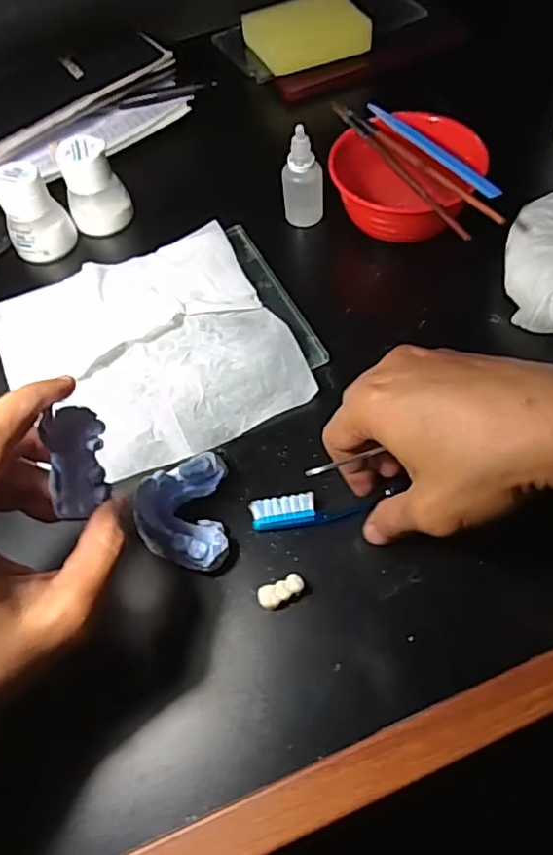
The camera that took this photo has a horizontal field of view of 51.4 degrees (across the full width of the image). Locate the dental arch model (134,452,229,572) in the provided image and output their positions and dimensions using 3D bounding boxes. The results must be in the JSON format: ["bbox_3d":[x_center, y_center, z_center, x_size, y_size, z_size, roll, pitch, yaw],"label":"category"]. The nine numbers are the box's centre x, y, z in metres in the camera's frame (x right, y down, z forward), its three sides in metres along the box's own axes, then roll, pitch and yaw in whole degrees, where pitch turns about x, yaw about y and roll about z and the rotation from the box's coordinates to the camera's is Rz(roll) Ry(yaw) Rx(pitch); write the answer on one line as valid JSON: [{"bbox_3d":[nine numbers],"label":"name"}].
[{"bbox_3d":[-0.053,0.048,0.327,0.047,0.023,0.063,-5,60,1],"label":"dental arch model"}]

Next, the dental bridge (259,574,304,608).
[{"bbox_3d":[0.003,0.090,0.314,0.025,0.007,0.012,-22,62,-8],"label":"dental bridge"}]

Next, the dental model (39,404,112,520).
[{"bbox_3d":[-0.090,0.015,0.262,0.022,0.052,0.017,5,21,7],"label":"dental model"}]

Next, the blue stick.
[{"bbox_3d":[0.111,-0.202,0.415,0.009,0.004,0.135,-31,63,-13],"label":"blue stick"}]

